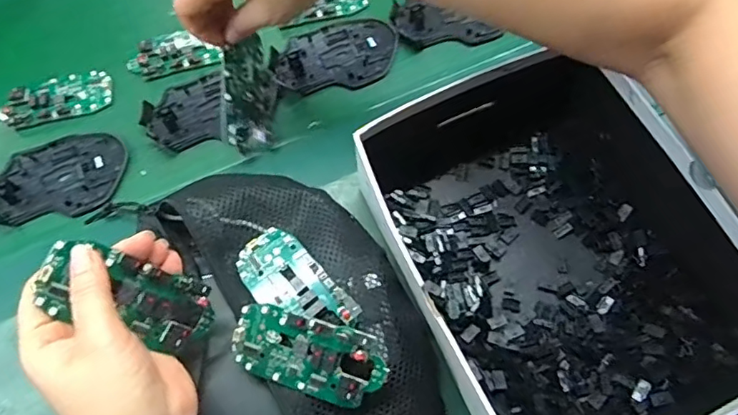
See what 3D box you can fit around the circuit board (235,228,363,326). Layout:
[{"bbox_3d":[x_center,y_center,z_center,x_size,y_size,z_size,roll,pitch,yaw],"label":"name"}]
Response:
[{"bbox_3d":[-0.051,0.051,0.356,0.044,0.012,0.087,-43,70,-10],"label":"circuit board"}]

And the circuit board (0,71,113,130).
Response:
[{"bbox_3d":[-0.280,-0.097,0.487,0.095,0.007,0.046,-15,67,-5],"label":"circuit board"}]

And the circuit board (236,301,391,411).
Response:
[{"bbox_3d":[-0.038,0.091,0.335,0.098,0.008,0.047,17,93,13],"label":"circuit board"}]

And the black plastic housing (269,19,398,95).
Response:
[{"bbox_3d":[-0.031,-0.139,0.495,0.113,0.009,0.069,-10,67,-3],"label":"black plastic housing"}]

